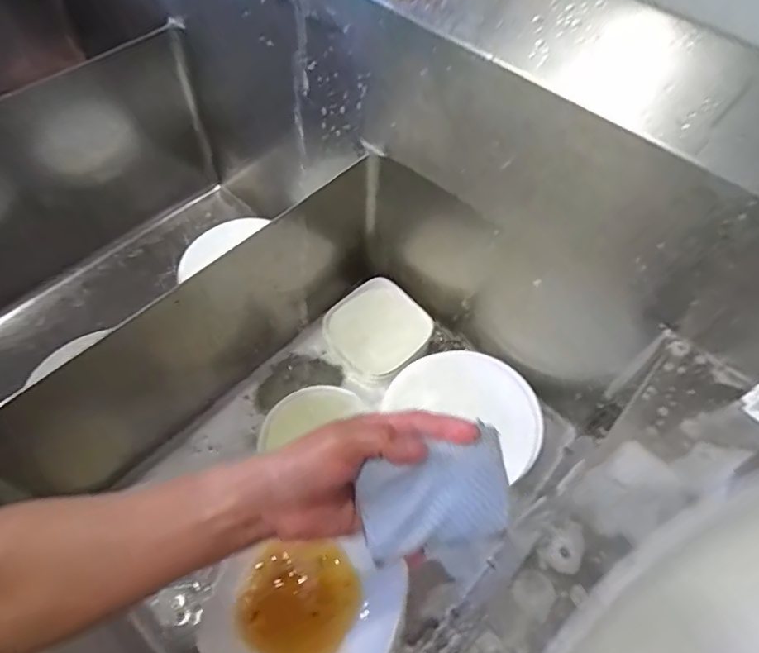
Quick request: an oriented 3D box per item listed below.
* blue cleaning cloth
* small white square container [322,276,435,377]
[{"bbox_3d":[0.038,0.109,0.336,0.099,0.037,0.063,-12,60,-10],"label":"blue cleaning cloth"},{"bbox_3d":[-0.006,0.003,0.851,0.156,0.050,0.146,-34,66,-21],"label":"small white square container"}]

